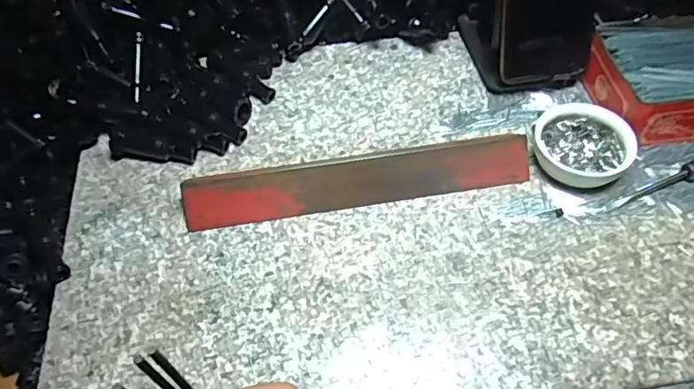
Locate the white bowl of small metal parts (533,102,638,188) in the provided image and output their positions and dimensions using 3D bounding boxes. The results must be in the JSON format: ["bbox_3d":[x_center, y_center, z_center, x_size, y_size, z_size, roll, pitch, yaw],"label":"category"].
[{"bbox_3d":[0.181,-0.038,0.428,0.072,0.028,0.067,-1,53,1],"label":"white bowl of small metal parts"}]

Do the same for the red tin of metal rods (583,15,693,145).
[{"bbox_3d":[0.268,-0.100,0.459,0.122,0.042,0.114,-6,53,-3],"label":"red tin of metal rods"}]

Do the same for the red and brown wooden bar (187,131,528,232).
[{"bbox_3d":[0.010,-0.011,0.416,0.257,0.013,0.040,-9,97,-6],"label":"red and brown wooden bar"}]

